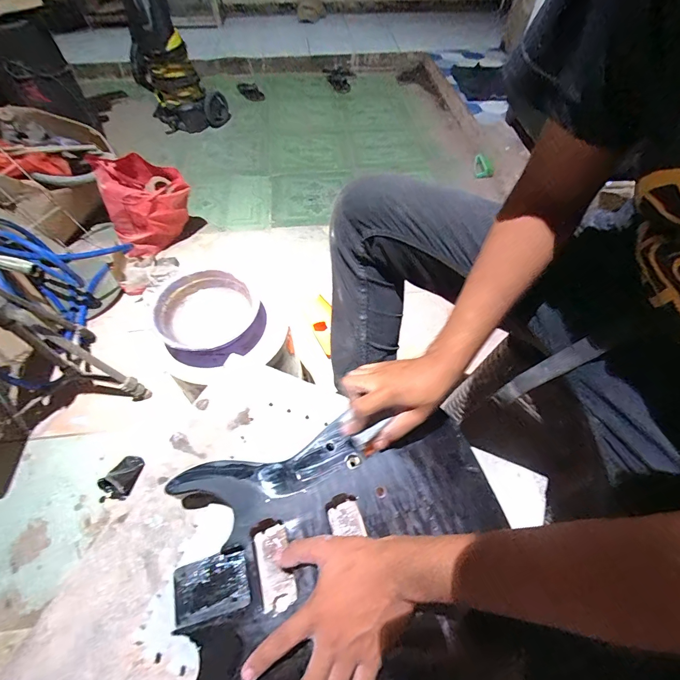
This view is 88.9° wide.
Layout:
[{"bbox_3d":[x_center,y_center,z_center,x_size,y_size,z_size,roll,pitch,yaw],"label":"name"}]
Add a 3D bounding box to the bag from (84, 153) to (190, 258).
[{"bbox_3d":[-0.679,-0.479,1.239,0.281,0.287,0.161,-24,60,-16],"label":"bag"}]

